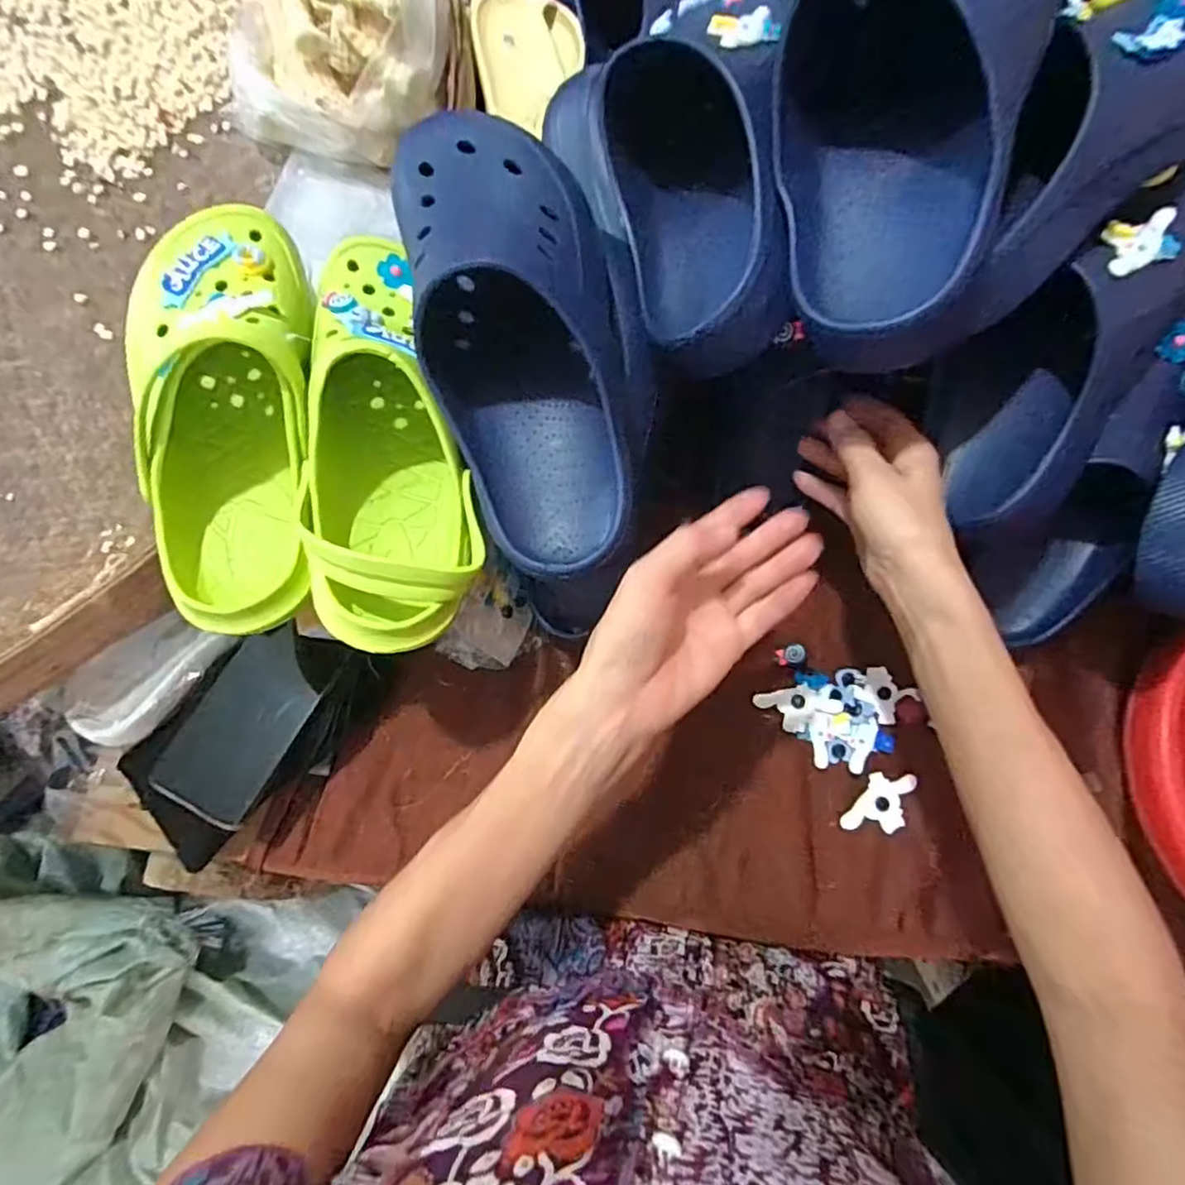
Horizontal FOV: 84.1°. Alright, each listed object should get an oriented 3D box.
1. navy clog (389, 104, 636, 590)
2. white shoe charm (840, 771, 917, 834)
[{"bbox_3d":[-0.038,-0.151,0.366,0.117,0.083,0.285,-13,89,-4],"label":"navy clog"},{"bbox_3d":[0.213,0.156,0.486,0.039,0.004,0.053,21,76,17],"label":"white shoe charm"}]

